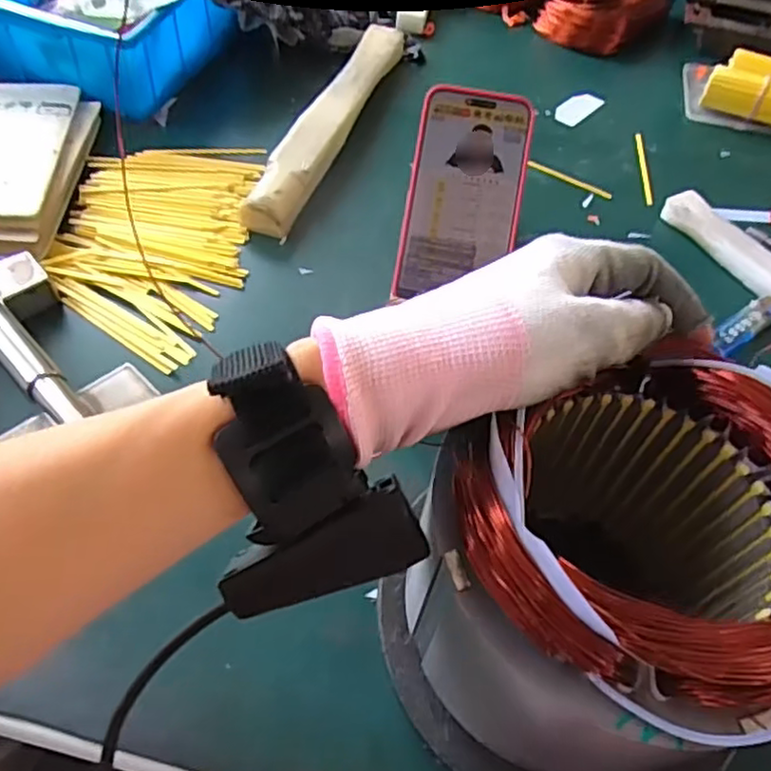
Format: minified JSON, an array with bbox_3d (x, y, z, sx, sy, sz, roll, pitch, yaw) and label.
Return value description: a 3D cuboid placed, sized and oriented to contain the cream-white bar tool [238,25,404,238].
[{"bbox_3d":[-0.050,-0.256,0.634,0.041,0.032,0.340,18,53,9],"label":"cream-white bar tool"}]

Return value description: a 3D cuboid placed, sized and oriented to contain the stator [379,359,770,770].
[{"bbox_3d":[0.097,0.098,0.280,0.146,0.172,0.140,2,53,-3],"label":"stator"}]

